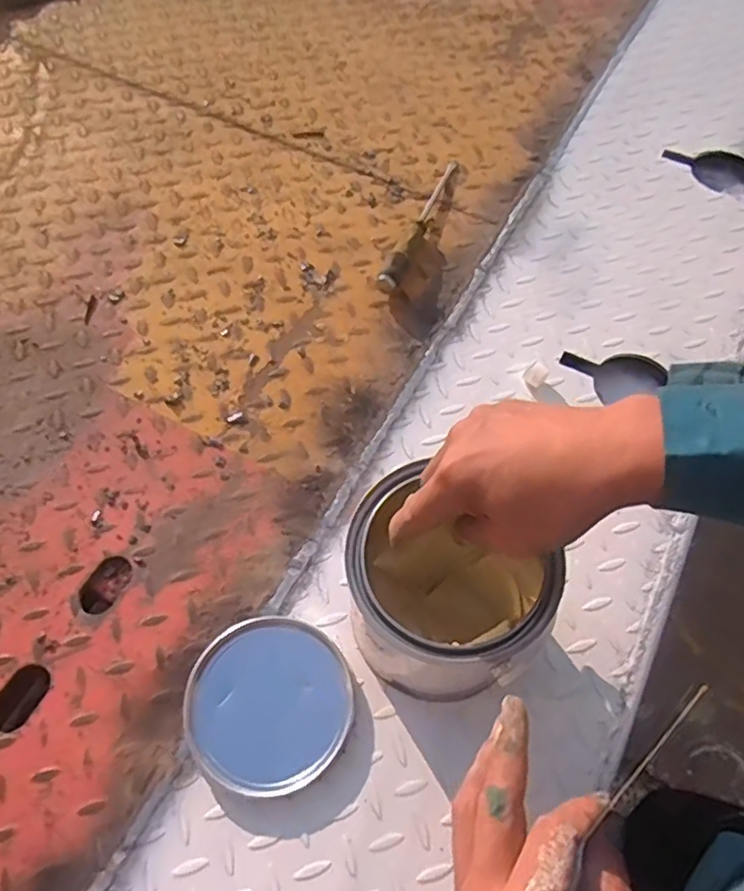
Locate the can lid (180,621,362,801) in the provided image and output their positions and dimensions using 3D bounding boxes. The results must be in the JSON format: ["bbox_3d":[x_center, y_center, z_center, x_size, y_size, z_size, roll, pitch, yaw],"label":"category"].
[{"bbox_3d":[-0.085,0.211,0.532,0.131,0.011,0.132,0,61,-1],"label":"can lid"}]

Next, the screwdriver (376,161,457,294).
[{"bbox_3d":[0.063,-0.284,0.794,0.028,0.035,0.248,19,62,10],"label":"screwdriver"}]

